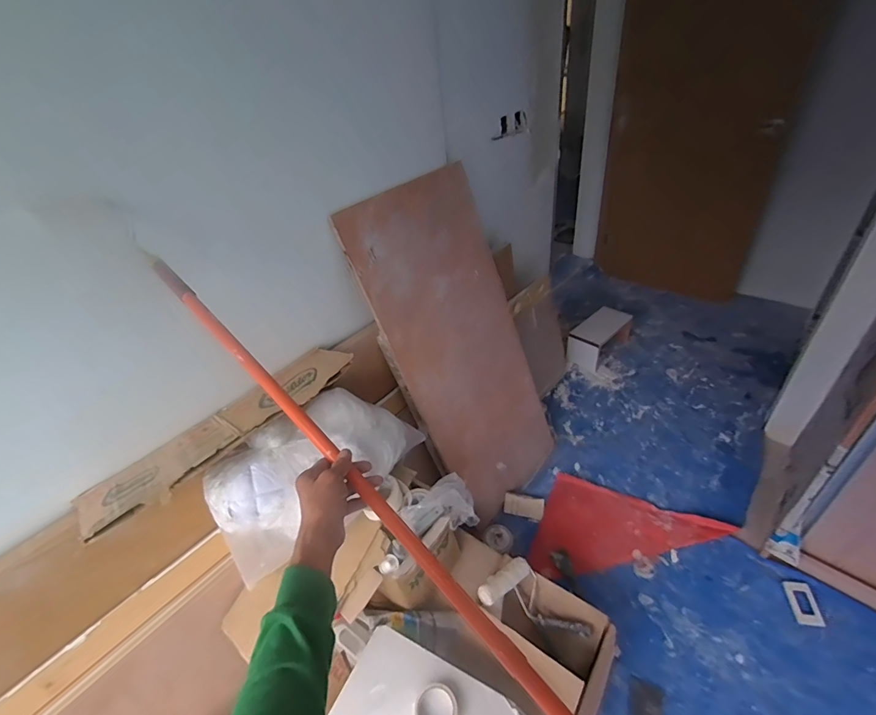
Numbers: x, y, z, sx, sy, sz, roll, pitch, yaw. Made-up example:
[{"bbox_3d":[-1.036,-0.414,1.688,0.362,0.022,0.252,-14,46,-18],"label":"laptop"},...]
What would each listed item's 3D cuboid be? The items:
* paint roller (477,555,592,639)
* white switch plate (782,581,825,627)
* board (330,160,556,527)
[{"bbox_3d":[0.282,0.712,1.222,0.319,0.100,0.181,34,50,3],"label":"paint roller"},{"bbox_3d":[1.179,0.792,1.343,0.070,0.010,0.124,-10,53,18],"label":"white switch plate"},{"bbox_3d":[0.126,-0.009,1.523,0.570,1.238,0.044,-36,27,-28],"label":"board"}]

